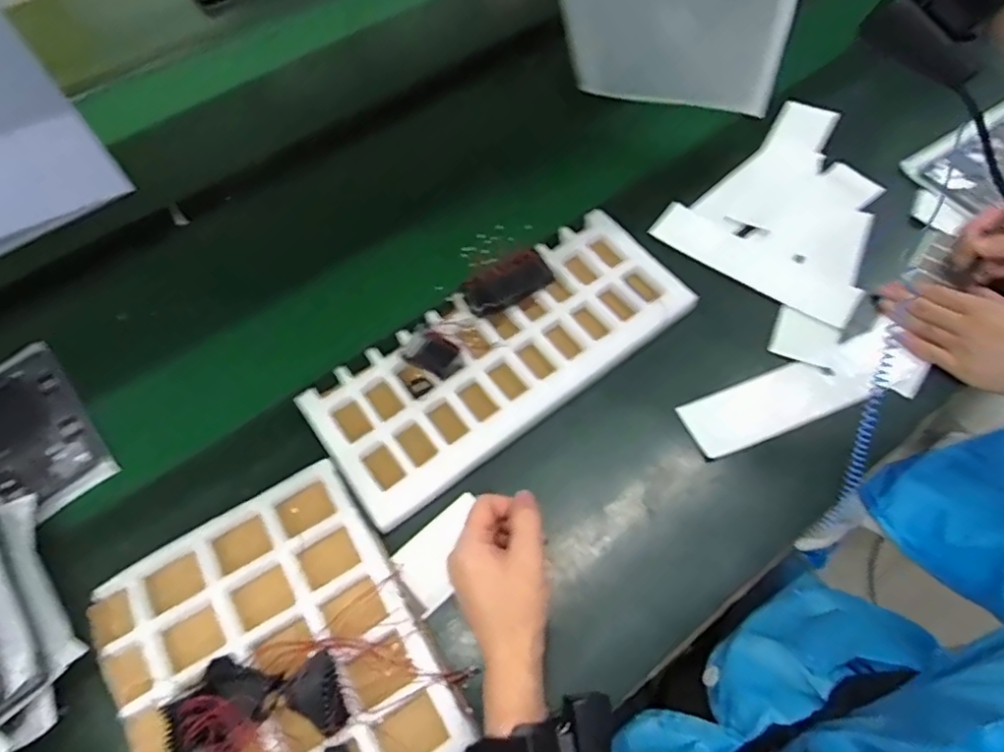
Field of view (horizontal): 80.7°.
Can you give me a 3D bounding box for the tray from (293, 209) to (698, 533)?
[{"bbox_3d":[0.002,-0.023,0.588,0.378,0.032,0.159,-35,64,-16],"label":"tray"}]

